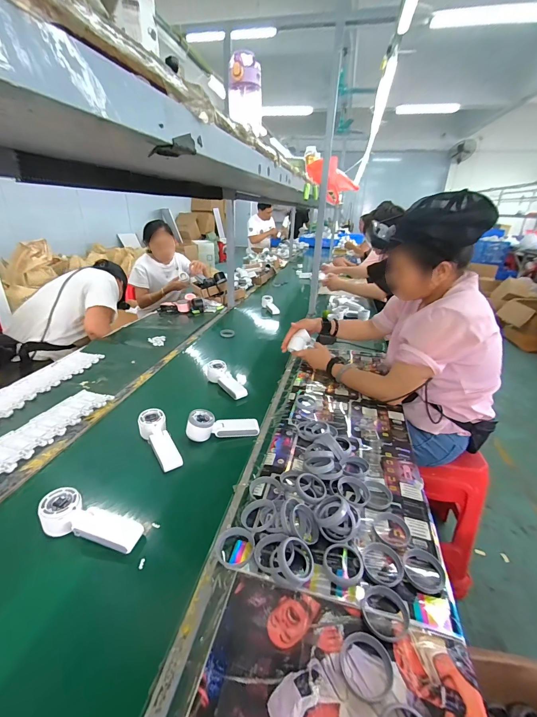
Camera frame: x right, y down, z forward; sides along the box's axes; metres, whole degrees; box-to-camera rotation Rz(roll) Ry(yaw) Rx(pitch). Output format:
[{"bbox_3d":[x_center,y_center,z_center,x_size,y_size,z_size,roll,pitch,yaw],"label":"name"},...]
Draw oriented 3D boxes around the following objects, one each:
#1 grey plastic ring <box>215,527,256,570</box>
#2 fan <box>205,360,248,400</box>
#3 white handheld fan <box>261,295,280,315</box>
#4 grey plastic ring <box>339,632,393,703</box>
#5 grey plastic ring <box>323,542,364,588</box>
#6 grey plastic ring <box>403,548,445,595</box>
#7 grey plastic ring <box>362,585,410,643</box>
[{"bbox_3d":[-0.050,0.288,0.481,0.057,0.011,0.058,2,25,-1],"label":"grey plastic ring"},{"bbox_3d":[-0.128,0.067,0.935,0.059,0.063,0.154,-15,31,-33],"label":"fan"},{"bbox_3d":[0.004,-0.283,1.661,0.065,0.052,0.191,-4,26,-14],"label":"white handheld fan"},{"bbox_3d":[0.115,0.359,0.369,0.060,0.010,0.061,2,25,-1],"label":"grey plastic ring"},{"bbox_3d":[0.111,0.305,0.469,0.058,0.010,0.064,7,26,10],"label":"grey plastic ring"},{"bbox_3d":[0.229,0.311,0.466,0.057,0.011,0.060,6,25,7],"label":"grey plastic ring"},{"bbox_3d":[0.154,0.333,0.412,0.058,0.012,0.058,2,25,-1],"label":"grey plastic ring"}]

